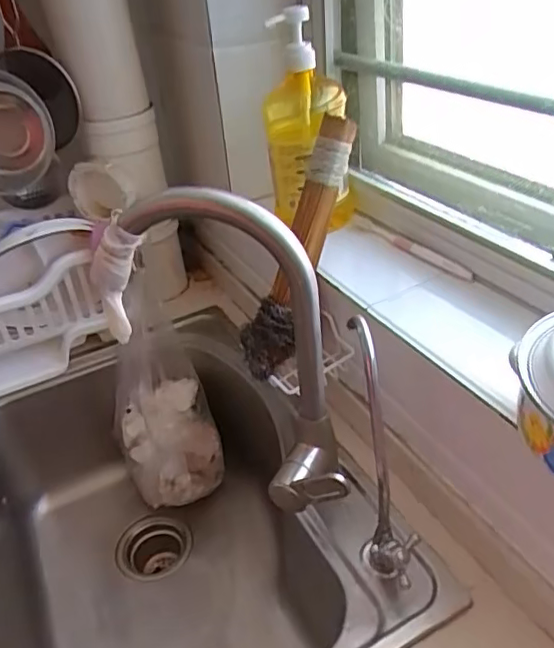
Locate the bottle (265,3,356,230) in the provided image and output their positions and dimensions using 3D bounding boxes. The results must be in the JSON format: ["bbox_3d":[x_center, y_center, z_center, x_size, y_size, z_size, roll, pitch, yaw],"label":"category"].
[{"bbox_3d":[0.037,-0.237,0.701,0.107,0.257,0.094,-2,35,6],"label":"bottle"}]

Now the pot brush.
[{"bbox_3d":[0.024,-0.082,0.667,0.062,0.302,0.043,25,9,36],"label":"pot brush"}]

